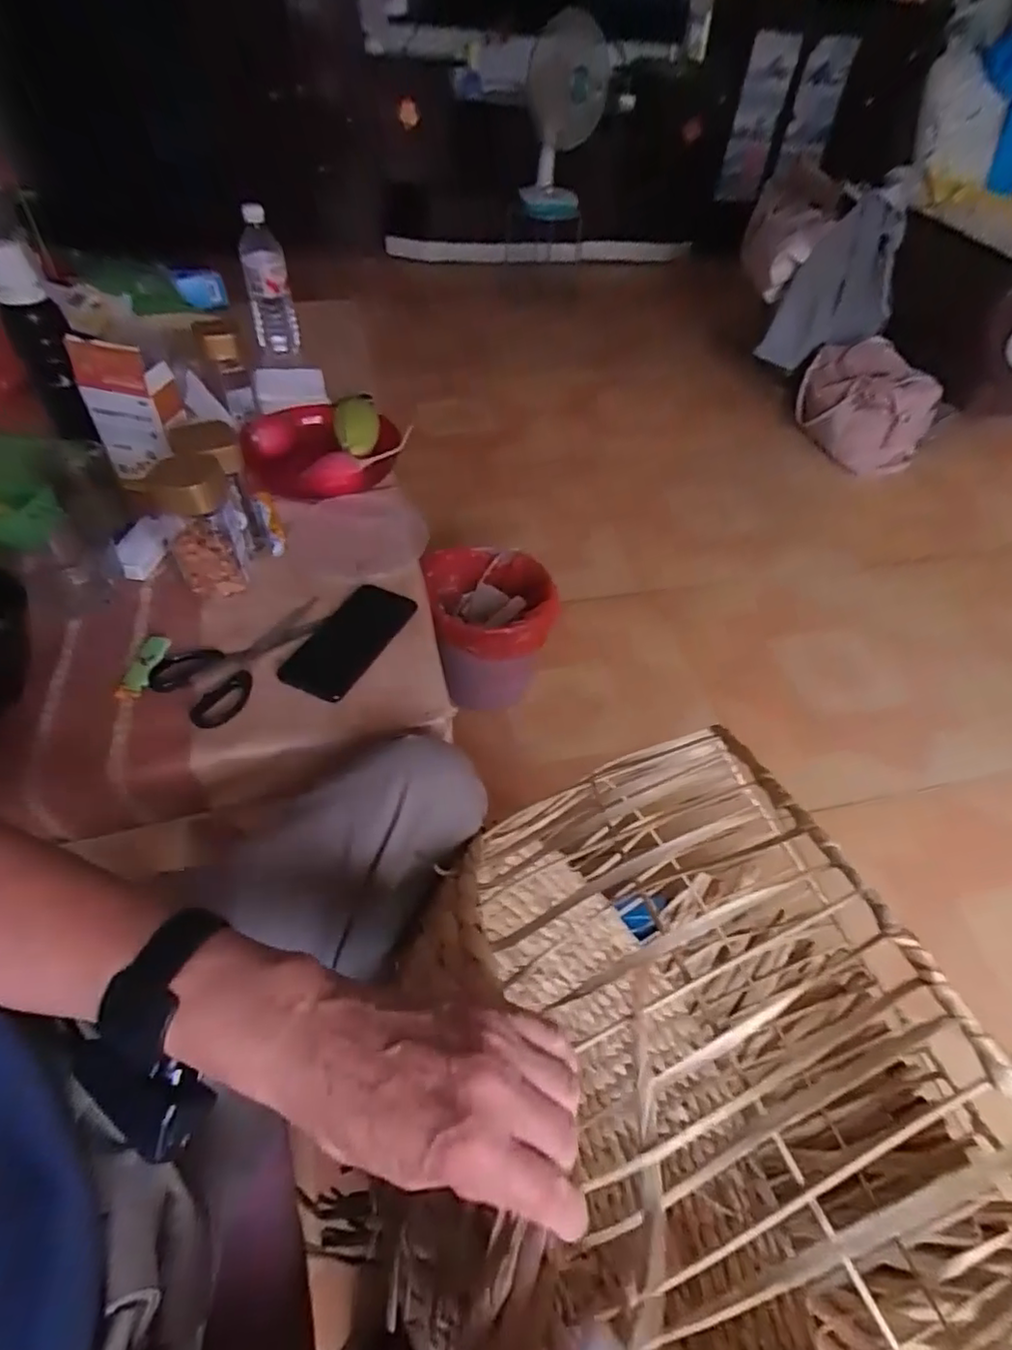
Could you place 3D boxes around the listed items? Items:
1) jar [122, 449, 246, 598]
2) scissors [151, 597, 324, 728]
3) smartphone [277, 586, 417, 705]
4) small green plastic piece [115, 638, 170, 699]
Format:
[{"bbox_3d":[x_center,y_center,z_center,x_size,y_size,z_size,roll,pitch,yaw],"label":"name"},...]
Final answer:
[{"bbox_3d":[-0.336,-0.166,0.674,0.077,0.138,0.090,-28,56,-25],"label":"jar"},{"bbox_3d":[-0.281,-0.026,0.648,0.104,0.006,0.184,22,51,14],"label":"scissors"},{"bbox_3d":[-0.170,-0.039,0.663,0.077,0.010,0.161,23,51,15],"label":"smartphone"},{"bbox_3d":[-0.366,-0.008,0.616,0.024,0.012,0.080,1,49,-3],"label":"small green plastic piece"}]

